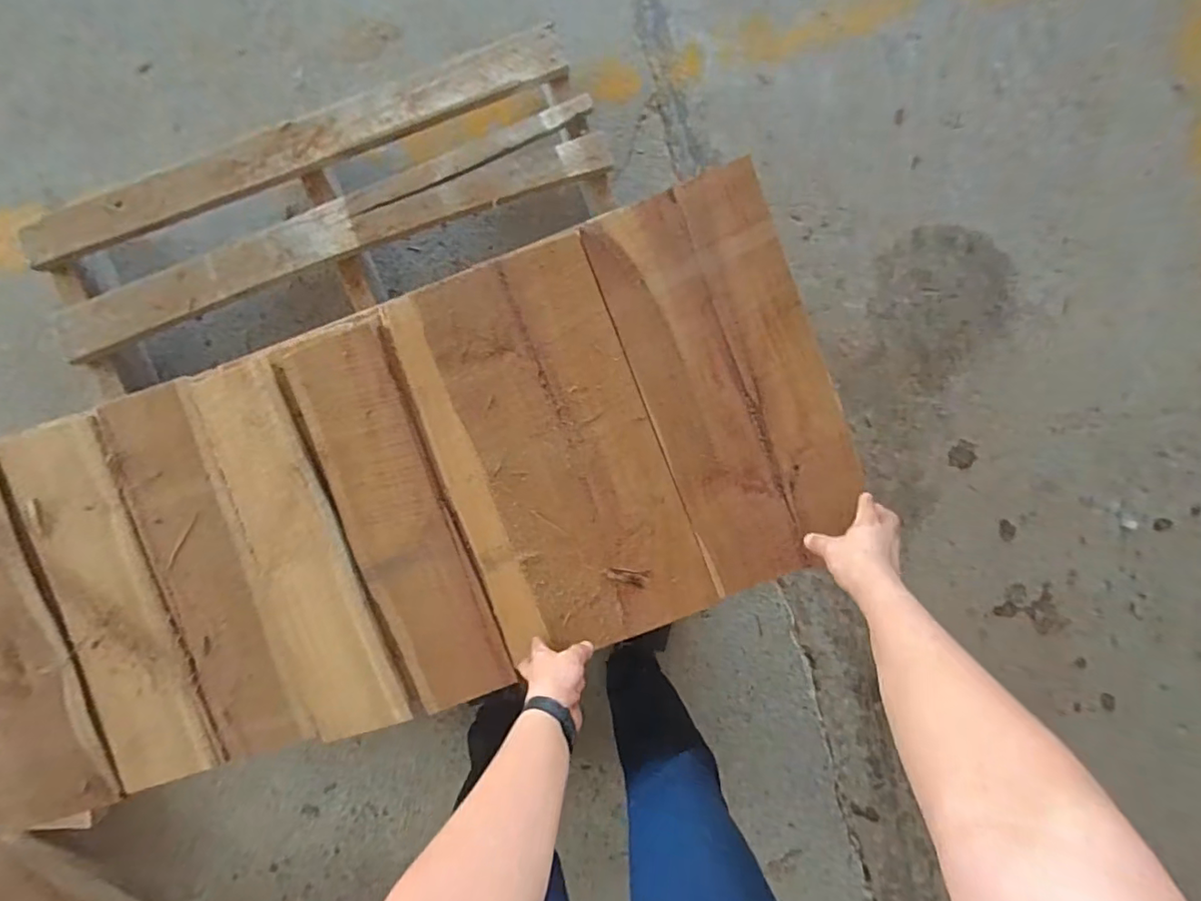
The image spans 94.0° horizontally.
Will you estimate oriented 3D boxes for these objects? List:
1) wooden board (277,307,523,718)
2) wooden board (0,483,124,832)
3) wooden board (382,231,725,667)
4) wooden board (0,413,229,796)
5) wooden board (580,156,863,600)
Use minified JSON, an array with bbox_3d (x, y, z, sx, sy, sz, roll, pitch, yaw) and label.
[{"bbox_3d":[-0.257,0.092,0.715,0.133,0.018,0.491,-21,92,1],"label":"wooden board"},{"bbox_3d":[-0.808,0.269,0.755,0.193,0.033,0.491,-15,96,5],"label":"wooden board"},{"bbox_3d":[-0.066,0.010,0.710,0.271,0.022,0.491,-21,92,1],"label":"wooden board"},{"bbox_3d":[-0.646,0.211,0.739,0.148,0.038,0.493,-18,91,3],"label":"wooden board"},{"bbox_3d":[0.169,-0.083,0.701,0.228,0.017,0.495,-18,92,1],"label":"wooden board"}]

